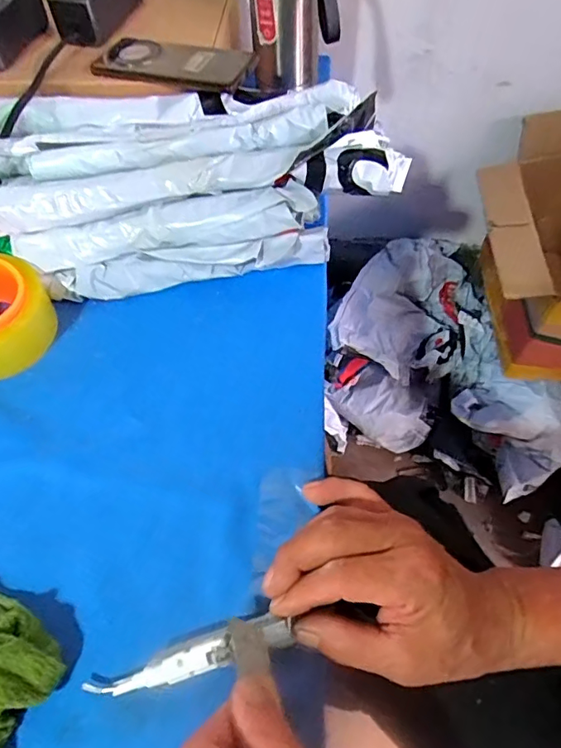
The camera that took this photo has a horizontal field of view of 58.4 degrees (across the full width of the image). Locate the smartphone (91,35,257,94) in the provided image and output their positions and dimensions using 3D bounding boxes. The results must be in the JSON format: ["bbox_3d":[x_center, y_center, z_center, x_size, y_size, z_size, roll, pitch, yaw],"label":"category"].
[{"bbox_3d":[-0.116,-0.333,0.534,0.174,0.014,0.074,13,66,12],"label":"smartphone"}]

